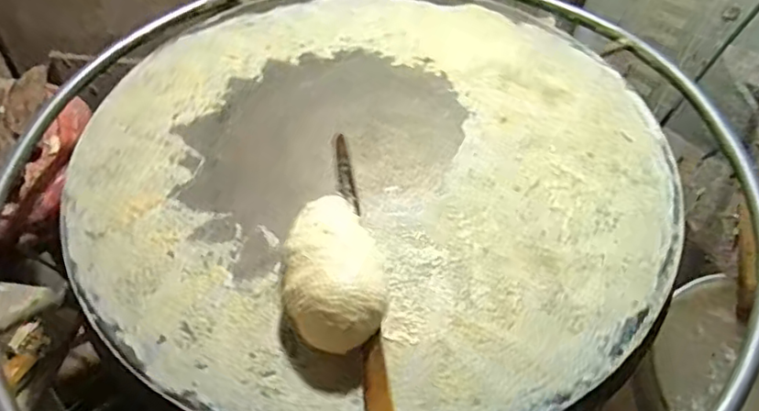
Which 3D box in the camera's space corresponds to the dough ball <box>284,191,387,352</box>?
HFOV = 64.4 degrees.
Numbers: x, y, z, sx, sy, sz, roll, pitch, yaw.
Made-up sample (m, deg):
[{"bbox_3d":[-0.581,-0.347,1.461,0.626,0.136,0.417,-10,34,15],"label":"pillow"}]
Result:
[{"bbox_3d":[-0.046,0.055,0.523,0.086,0.064,0.150,-12,50,-9],"label":"dough ball"}]

